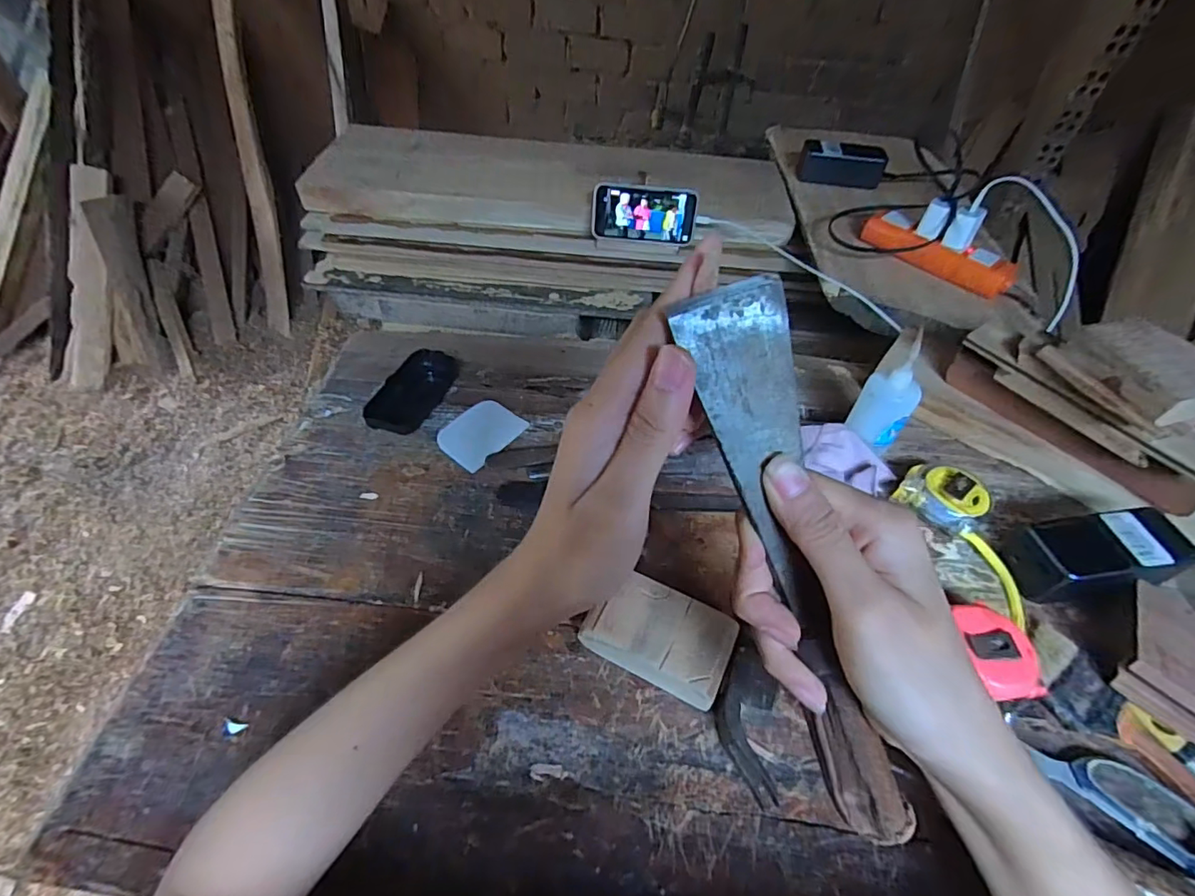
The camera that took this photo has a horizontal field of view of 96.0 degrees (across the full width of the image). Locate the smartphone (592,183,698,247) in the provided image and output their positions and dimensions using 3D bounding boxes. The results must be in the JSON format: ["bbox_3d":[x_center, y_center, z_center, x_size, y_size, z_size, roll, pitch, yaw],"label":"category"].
[{"bbox_3d":[0.069,-0.348,0.803,0.151,0.078,0.005,6,34,1],"label":"smartphone"}]

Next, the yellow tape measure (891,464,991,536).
[{"bbox_3d":[0.318,0.046,0.498,0.068,0.032,0.052,36,56,23],"label":"yellow tape measure"}]

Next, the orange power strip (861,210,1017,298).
[{"bbox_3d":[0.459,-0.268,0.732,0.048,0.036,0.201,-30,58,-26],"label":"orange power strip"}]

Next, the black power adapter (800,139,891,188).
[{"bbox_3d":[0.404,-0.470,0.896,0.131,0.057,0.058,7,50,2],"label":"black power adapter"}]

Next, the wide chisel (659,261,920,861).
[{"bbox_3d":[0.084,0.057,0.217,0.041,0.014,0.244,-22,100,-21],"label":"wide chisel"}]

